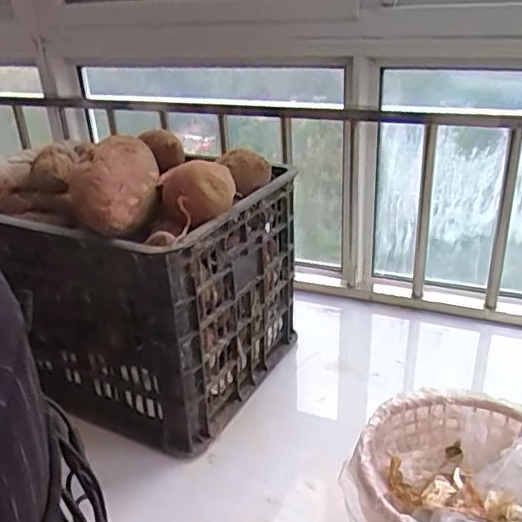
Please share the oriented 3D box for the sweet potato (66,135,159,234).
[{"bbox_3d":[-0.174,-0.094,0.663,0.100,0.072,0.142,-8,27,-9],"label":"sweet potato"}]

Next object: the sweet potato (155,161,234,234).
[{"bbox_3d":[-0.076,-0.080,0.671,0.089,0.065,0.067,-7,26,-6],"label":"sweet potato"}]

